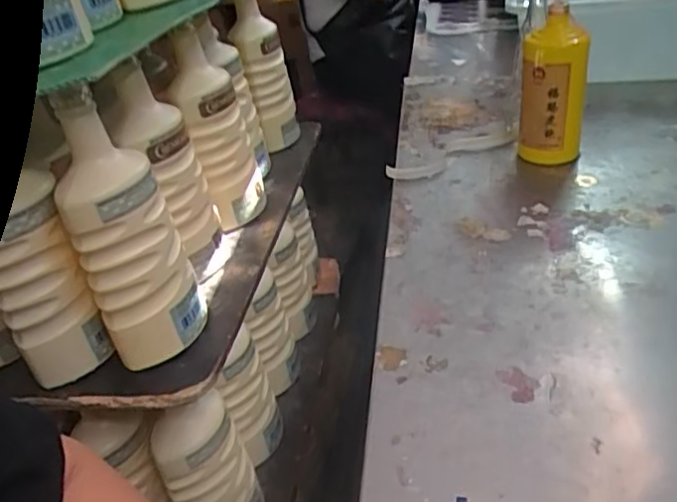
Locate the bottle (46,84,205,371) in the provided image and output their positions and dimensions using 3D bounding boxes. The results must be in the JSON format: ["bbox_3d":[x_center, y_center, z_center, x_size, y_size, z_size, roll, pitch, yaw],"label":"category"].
[{"bbox_3d":[-0.171,-0.012,0.507,0.066,0.235,0.064,-9,33,4],"label":"bottle"}]

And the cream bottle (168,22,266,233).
[{"bbox_3d":[-0.128,-0.120,0.670,0.060,0.231,0.065,-9,33,4],"label":"cream bottle"}]

